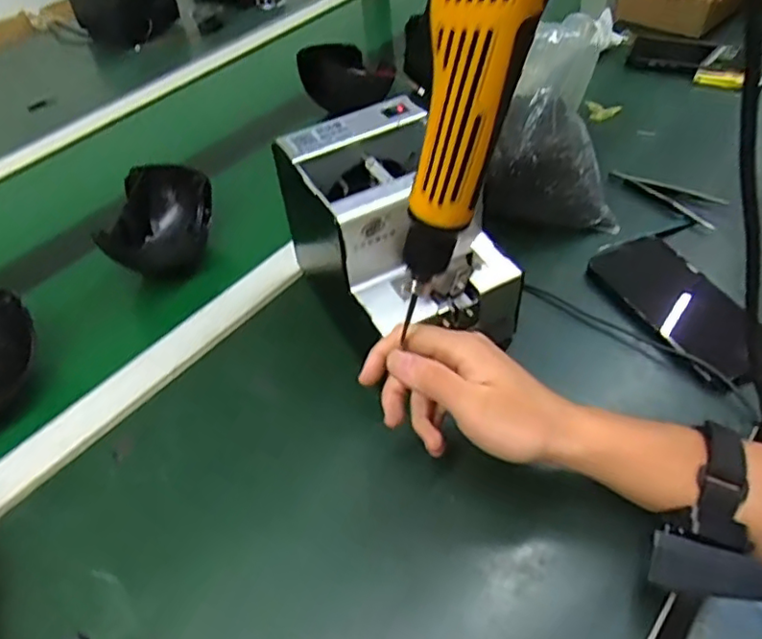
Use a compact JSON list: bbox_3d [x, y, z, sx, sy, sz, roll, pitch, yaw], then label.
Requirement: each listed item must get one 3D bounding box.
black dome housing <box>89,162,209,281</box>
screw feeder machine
[{"bbox_3d":[-0.219,-0.097,0.631,0.088,0.066,0.113,-4,46,3],"label":"black dome housing"},{"bbox_3d":[0.009,-0.071,0.518,0.131,0.142,0.189,-28,49,-19],"label":"screw feeder machine"}]

